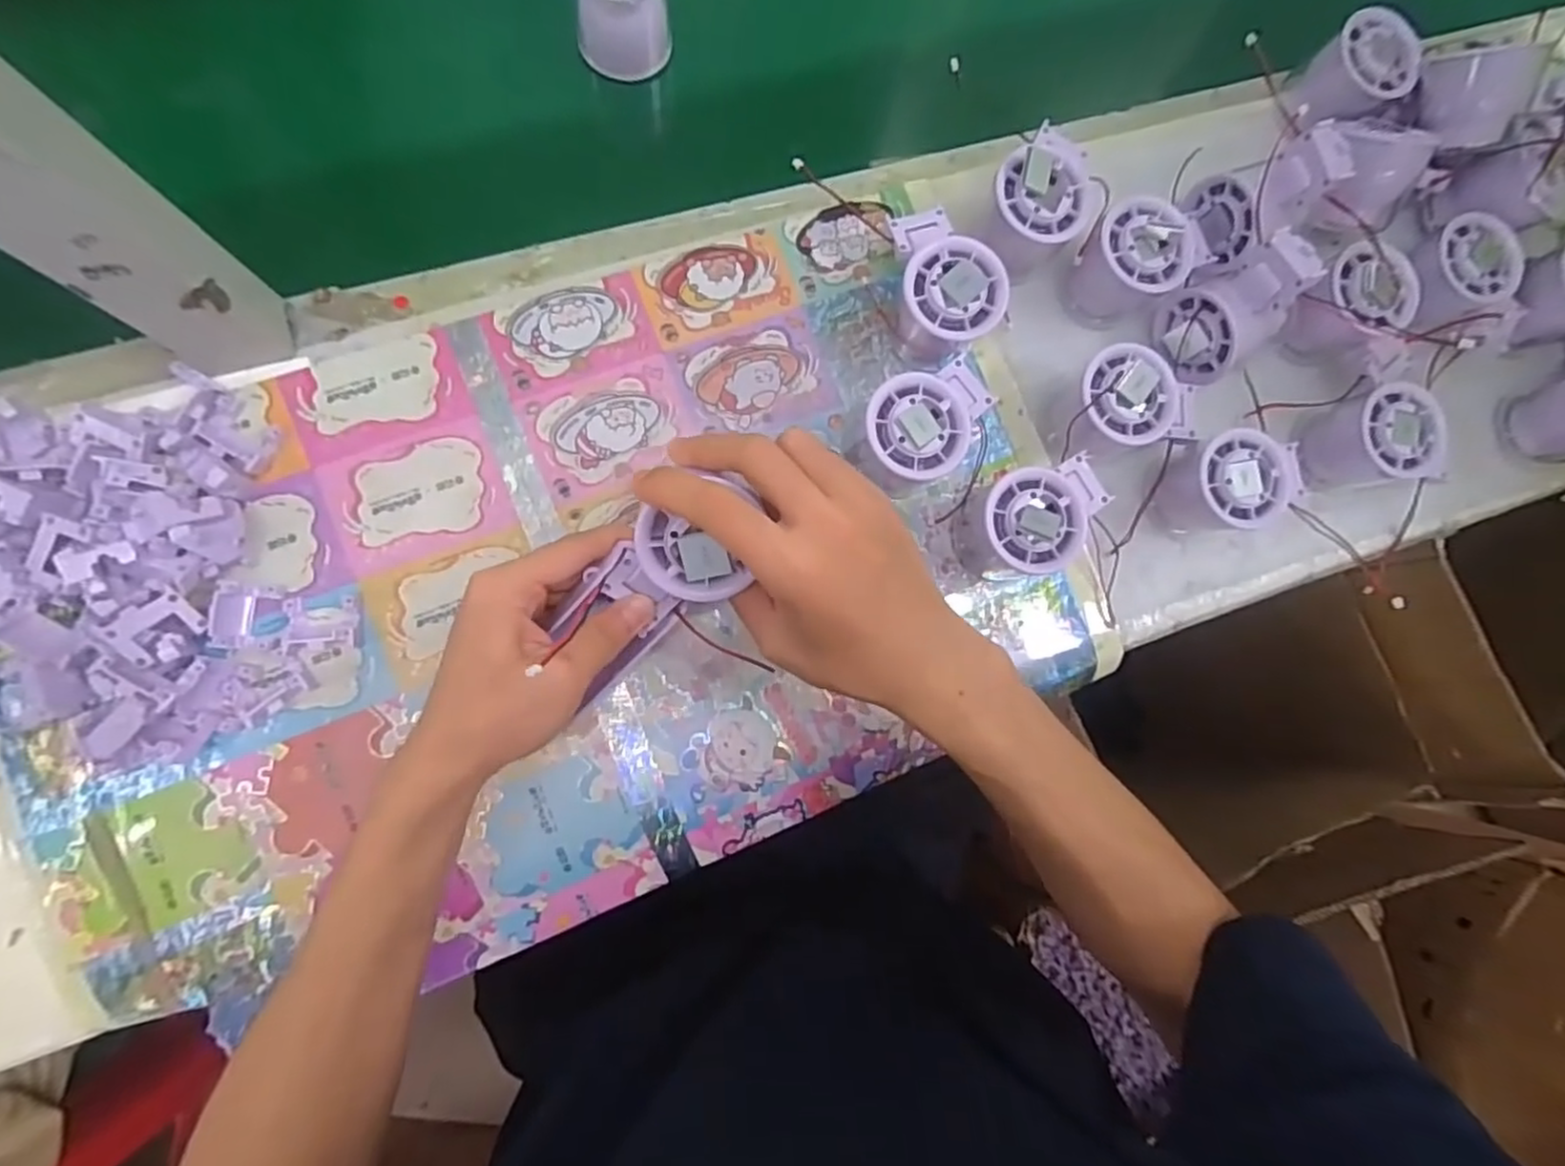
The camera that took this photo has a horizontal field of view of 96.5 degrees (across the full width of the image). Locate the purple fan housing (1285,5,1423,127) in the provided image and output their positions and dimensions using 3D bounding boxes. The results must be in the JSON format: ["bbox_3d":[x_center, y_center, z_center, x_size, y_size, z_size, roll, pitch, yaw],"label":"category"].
[{"bbox_3d":[0.375,-0.333,0.459,0.057,0.049,0.058,-39,90,-10],"label":"purple fan housing"}]

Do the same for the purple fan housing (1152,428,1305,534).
[{"bbox_3d":[0.264,-0.059,0.426,0.064,0.053,0.057,-9,85,-9],"label":"purple fan housing"}]

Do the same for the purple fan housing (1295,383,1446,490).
[{"bbox_3d":[0.373,-0.089,0.441,0.064,0.056,0.059,-13,85,-9],"label":"purple fan housing"}]

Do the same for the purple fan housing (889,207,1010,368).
[{"bbox_3d":[0.093,-0.175,0.412,0.058,0.056,0.087,-1,84,-8],"label":"purple fan housing"}]

